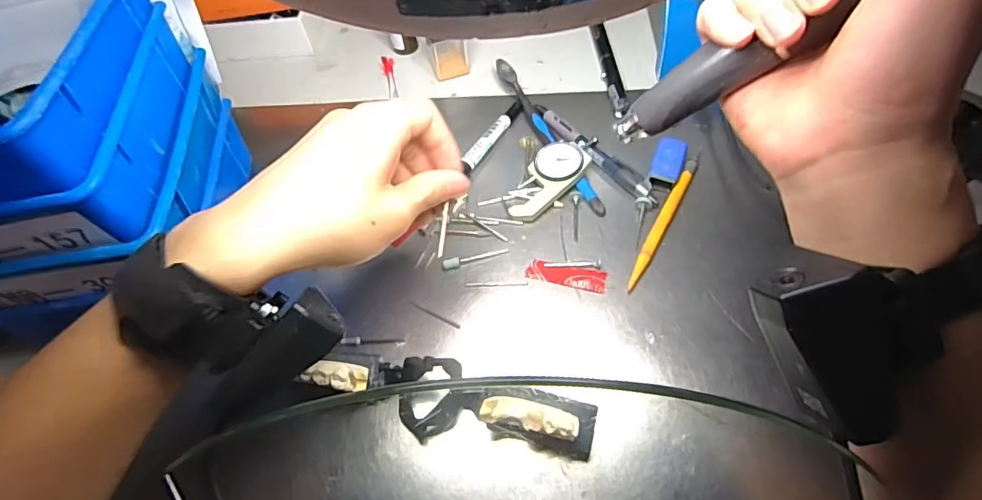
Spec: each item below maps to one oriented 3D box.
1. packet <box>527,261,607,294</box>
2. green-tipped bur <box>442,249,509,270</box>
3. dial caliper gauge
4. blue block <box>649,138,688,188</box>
[{"bbox_3d":[0.054,0.019,0.375,0.055,0.005,0.018,9,58,11],"label":"packet"},{"bbox_3d":[-0.011,0.005,0.385,0.048,0.007,0.007,-17,57,-6],"label":"green-tipped bur"},{"bbox_3d":[0.041,-0.055,0.413,0.074,0.018,0.036,-40,62,-19],"label":"dial caliper gauge"},{"bbox_3d":[0.138,-0.068,0.409,0.022,0.011,0.040,14,59,14],"label":"blue block"}]

